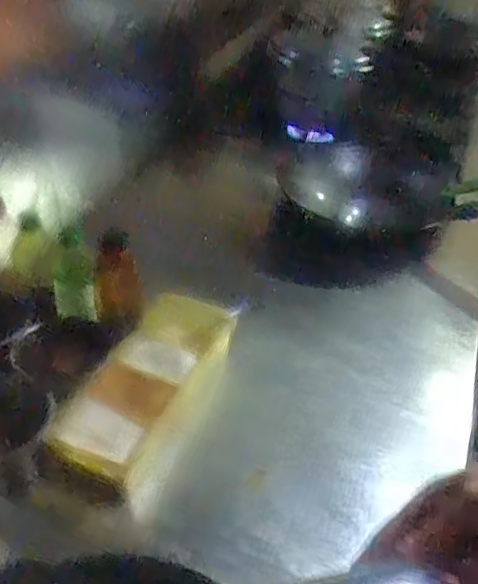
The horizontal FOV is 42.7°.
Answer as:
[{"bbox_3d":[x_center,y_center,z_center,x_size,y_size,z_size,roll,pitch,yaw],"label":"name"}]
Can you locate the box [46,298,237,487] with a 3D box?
[{"bbox_3d":[-0.115,0.115,0.801,0.116,0.053,0.304,20,41,17],"label":"box"}]

